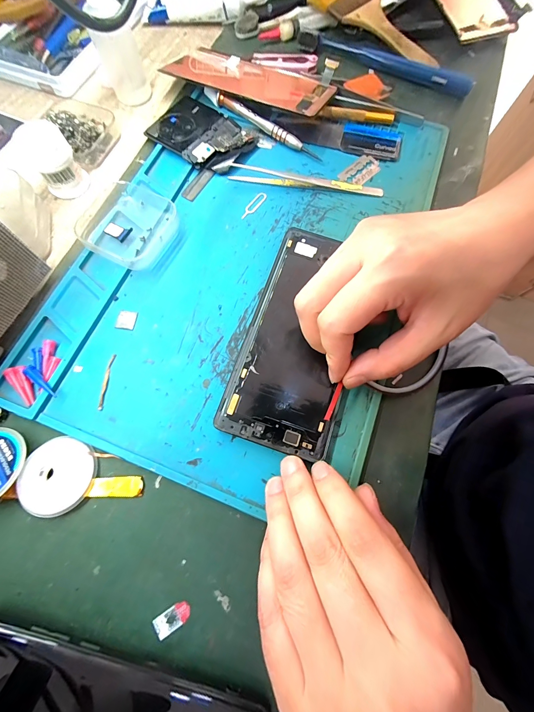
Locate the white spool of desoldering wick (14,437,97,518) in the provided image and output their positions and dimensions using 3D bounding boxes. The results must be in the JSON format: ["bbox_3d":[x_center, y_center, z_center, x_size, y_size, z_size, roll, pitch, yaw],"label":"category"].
[{"bbox_3d":[-0.128,0.073,0.174,0.039,0.008,0.043,11,72,2],"label":"white spool of desoldering wick"}]

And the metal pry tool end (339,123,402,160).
[{"bbox_3d":[0.097,-0.200,0.266,0.054,0.004,0.036,17,73,4],"label":"metal pry tool end"}]

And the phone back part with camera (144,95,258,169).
[{"bbox_3d":[-0.058,-0.202,0.262,0.086,0.009,0.064,33,74,8],"label":"phone back part with camera"}]

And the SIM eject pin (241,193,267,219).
[{"bbox_3d":[-0.012,-0.129,0.245,0.010,0.004,0.034,37,75,10],"label":"SIM eject pin"}]

